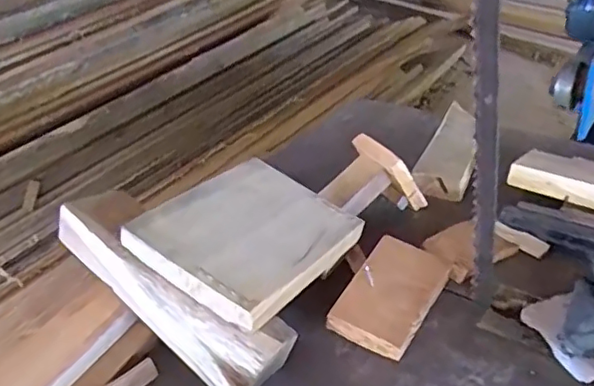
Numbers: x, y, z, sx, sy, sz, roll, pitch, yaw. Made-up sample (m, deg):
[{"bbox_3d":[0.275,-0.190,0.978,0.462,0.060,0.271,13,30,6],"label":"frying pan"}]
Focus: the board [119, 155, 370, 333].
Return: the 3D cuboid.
[{"bbox_3d":[-0.043,0.035,0.525,0.145,0.020,0.180,31,38,22],"label":"board"}]

